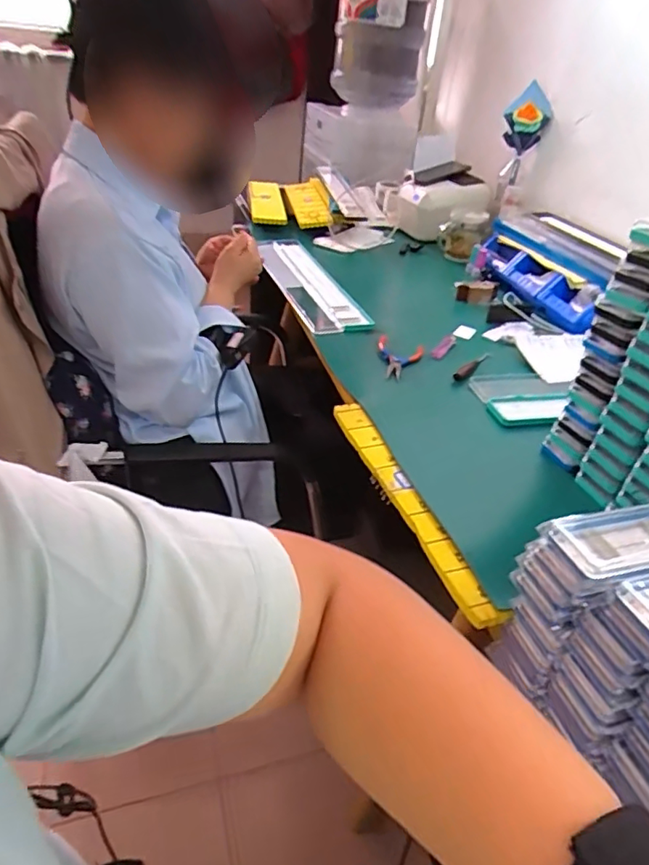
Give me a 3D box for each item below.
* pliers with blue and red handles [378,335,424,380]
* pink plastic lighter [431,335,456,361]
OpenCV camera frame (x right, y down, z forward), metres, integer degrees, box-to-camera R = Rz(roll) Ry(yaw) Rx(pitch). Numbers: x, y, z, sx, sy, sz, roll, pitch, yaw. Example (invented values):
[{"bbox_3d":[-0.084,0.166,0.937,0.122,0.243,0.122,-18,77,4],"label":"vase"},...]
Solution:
[{"bbox_3d":[0.119,-0.116,0.866,0.068,0.026,0.106,7,36,0],"label":"pliers with blue and red handles"},{"bbox_3d":[0.195,-0.138,0.910,0.019,0.013,0.070,25,39,24],"label":"pink plastic lighter"}]

